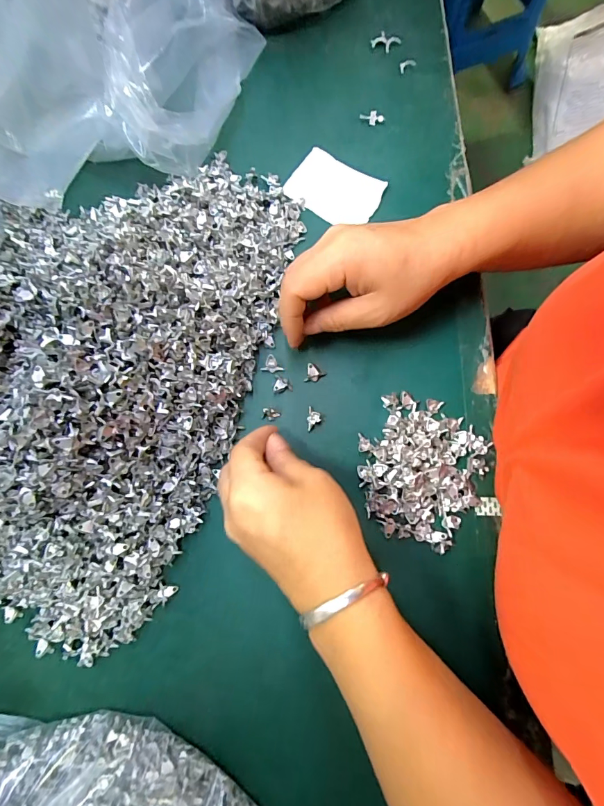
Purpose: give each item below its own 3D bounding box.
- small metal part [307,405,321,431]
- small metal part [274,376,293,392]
[{"bbox_3d":[0.009,0.011,0.289,0.010,0.010,0.018,-6,80,-2],"label":"small metal part"},{"bbox_3d":[-0.015,-0.015,0.297,0.014,0.004,0.011,-8,80,-3],"label":"small metal part"}]

